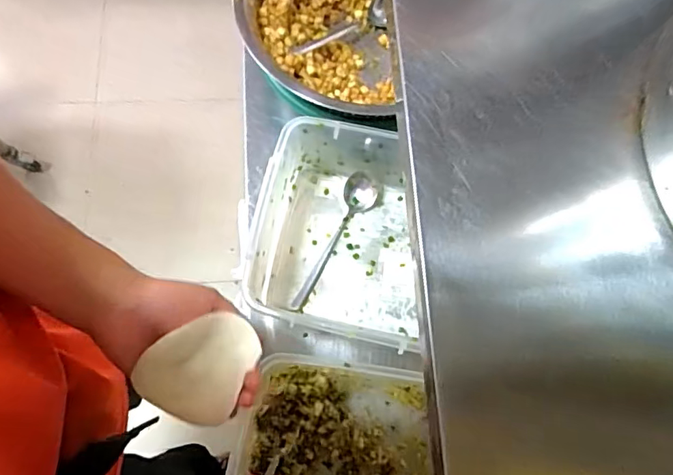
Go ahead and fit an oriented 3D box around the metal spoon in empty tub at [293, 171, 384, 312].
[{"bbox_3d":[0.006,0.007,0.648,0.049,0.026,0.197,22,78,6],"label":"metal spoon in empty tub"}]

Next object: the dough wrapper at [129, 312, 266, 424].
[{"bbox_3d":[-0.116,0.107,0.412,0.079,0.015,0.091,25,88,-19],"label":"dough wrapper"}]

